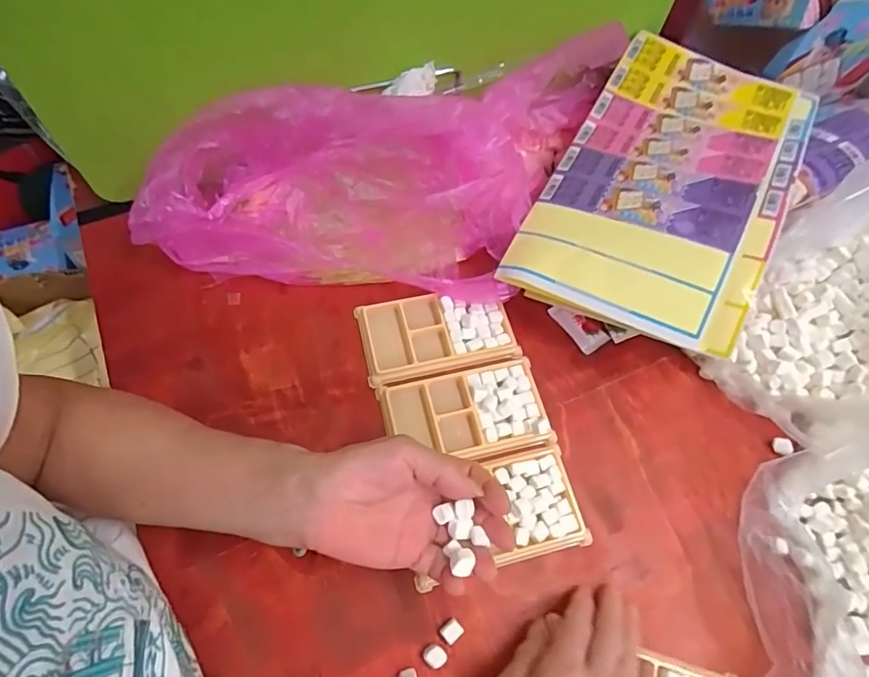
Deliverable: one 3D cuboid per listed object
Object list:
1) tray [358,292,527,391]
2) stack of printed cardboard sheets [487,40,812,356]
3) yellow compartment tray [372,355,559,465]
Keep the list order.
[{"bbox_3d":[0.003,-0.004,0.470,0.135,0.017,0.077,-11,64,-8],"label":"tray"},{"bbox_3d":[0.217,-0.155,0.472,0.193,0.035,0.331,25,69,14],"label":"stack of printed cardboard sheets"},{"bbox_3d":[0.026,0.067,0.441,0.134,0.021,0.081,-12,64,-9],"label":"yellow compartment tray"}]

